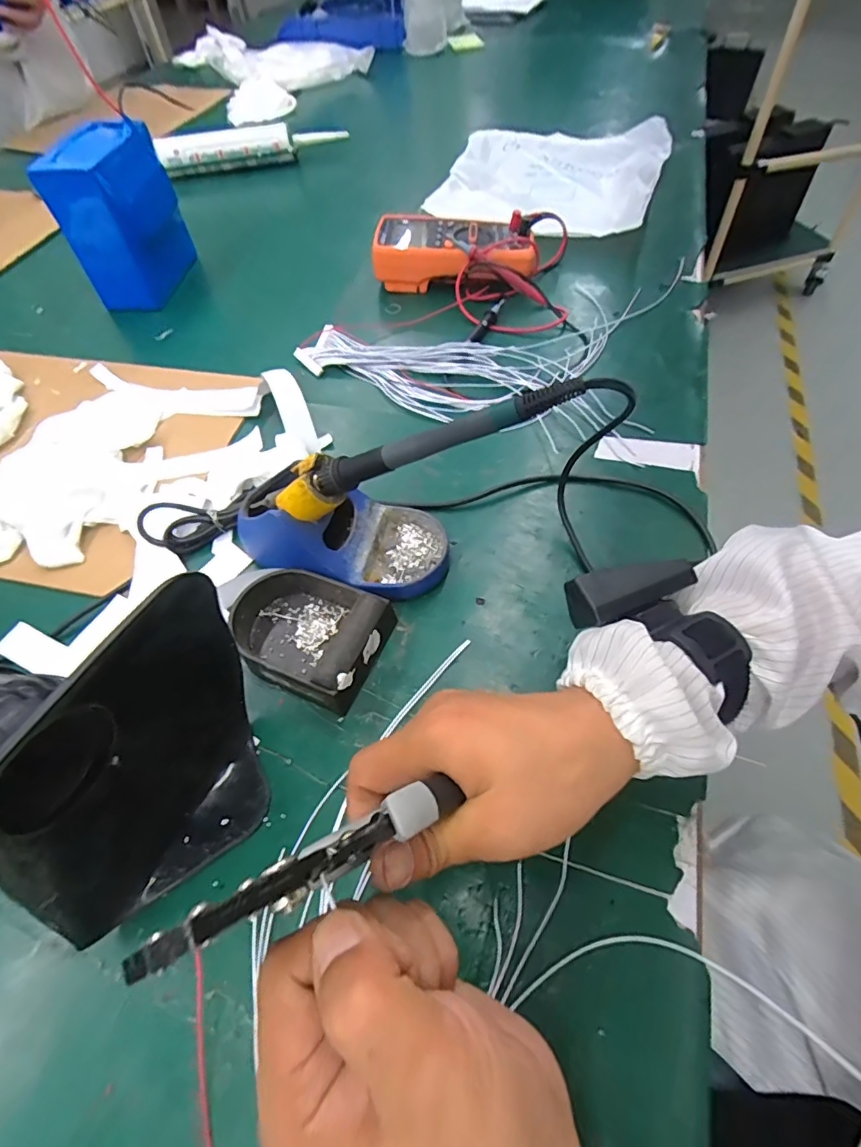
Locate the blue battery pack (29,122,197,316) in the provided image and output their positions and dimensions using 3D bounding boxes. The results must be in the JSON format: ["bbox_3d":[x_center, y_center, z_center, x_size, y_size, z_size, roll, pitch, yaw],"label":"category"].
[{"bbox_3d":[-0.351,-0.408,0.587,0.078,0.140,0.128,5,58,6],"label":"blue battery pack"}]

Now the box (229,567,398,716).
[{"bbox_3d":[-0.084,0.039,0.347,0.101,0.035,0.075,20,61,15],"label":"box"}]

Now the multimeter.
[{"bbox_3d":[0.029,-0.376,0.600,0.186,0.048,0.101,12,59,10],"label":"multimeter"}]

